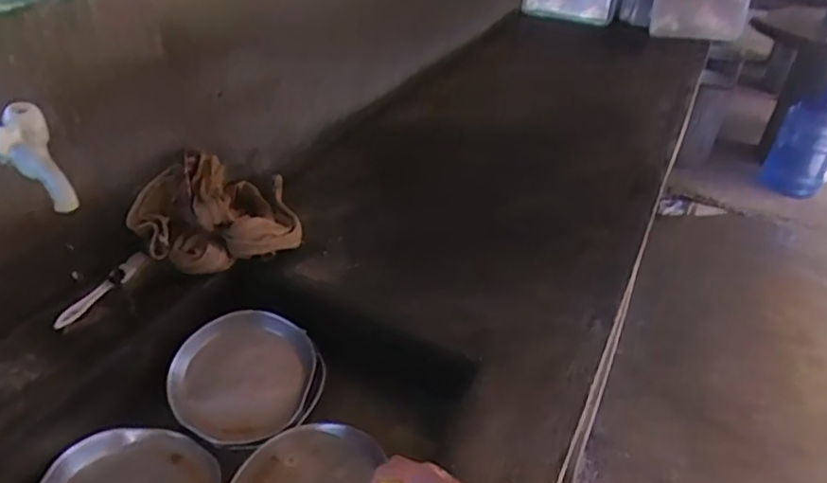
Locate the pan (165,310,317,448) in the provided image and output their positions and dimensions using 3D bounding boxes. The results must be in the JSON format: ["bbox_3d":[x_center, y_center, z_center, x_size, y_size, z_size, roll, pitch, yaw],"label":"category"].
[{"bbox_3d":[-0.240,0.187,0.875,0.187,0.019,0.187,8,61,-14],"label":"pan"}]

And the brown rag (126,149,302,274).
[{"bbox_3d":[-0.320,-0.070,0.991,0.248,0.102,0.243,-9,37,-19],"label":"brown rag"}]

